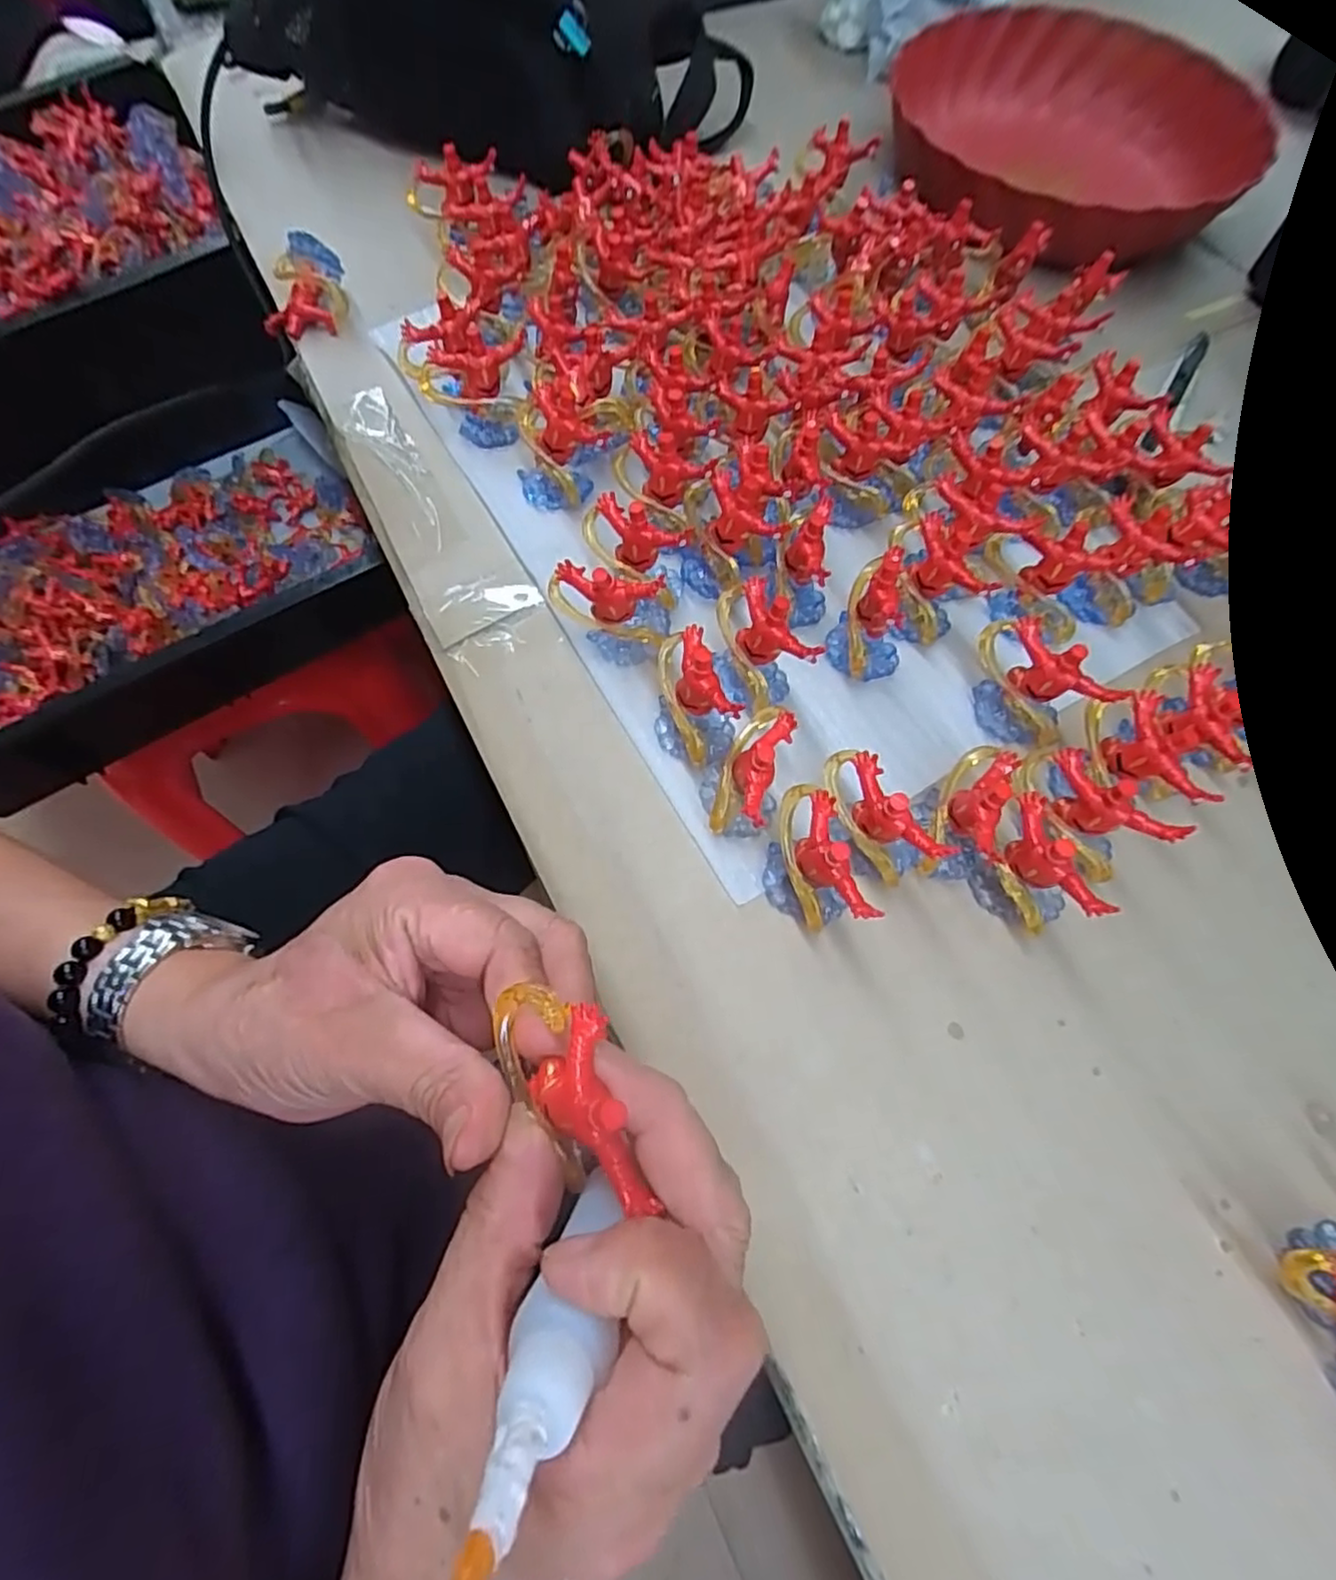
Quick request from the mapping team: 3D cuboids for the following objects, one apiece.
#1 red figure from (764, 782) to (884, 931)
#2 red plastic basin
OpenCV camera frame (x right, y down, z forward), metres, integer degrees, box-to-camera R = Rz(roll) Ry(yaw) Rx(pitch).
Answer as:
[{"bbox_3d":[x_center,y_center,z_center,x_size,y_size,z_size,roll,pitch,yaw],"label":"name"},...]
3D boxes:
[{"bbox_3d":[0.053,0.029,0.261,0.028,0.049,0.053,-16,69,-7],"label":"red figure"},{"bbox_3d":[0.256,-0.442,0.466,0.211,0.055,0.255,-7,68,-4],"label":"red plastic basin"}]

